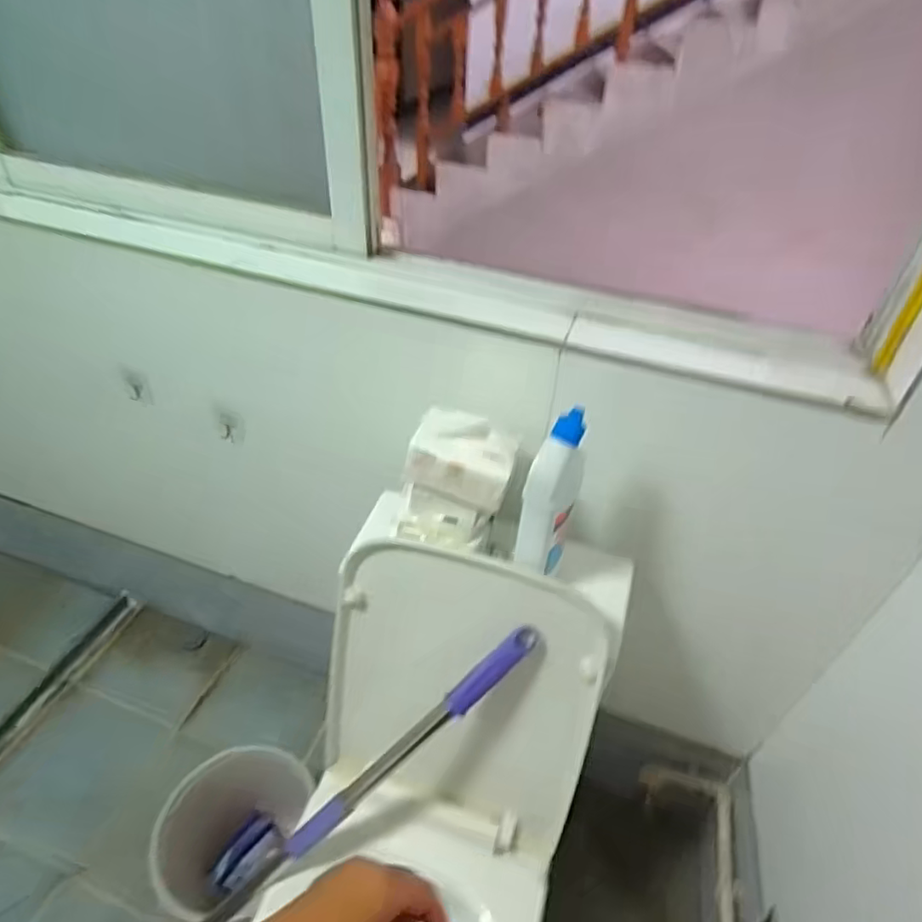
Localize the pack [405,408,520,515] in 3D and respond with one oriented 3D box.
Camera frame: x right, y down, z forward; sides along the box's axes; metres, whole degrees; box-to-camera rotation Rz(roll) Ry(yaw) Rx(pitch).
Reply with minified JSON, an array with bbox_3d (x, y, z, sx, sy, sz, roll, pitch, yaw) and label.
[{"bbox_3d":[0.002,-0.002,0.694,0.114,0.088,0.060,16,43,14],"label":"pack"}]

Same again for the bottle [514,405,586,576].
[{"bbox_3d":[0.101,0.043,0.679,0.050,0.209,0.062,21,44,19],"label":"bottle"}]

